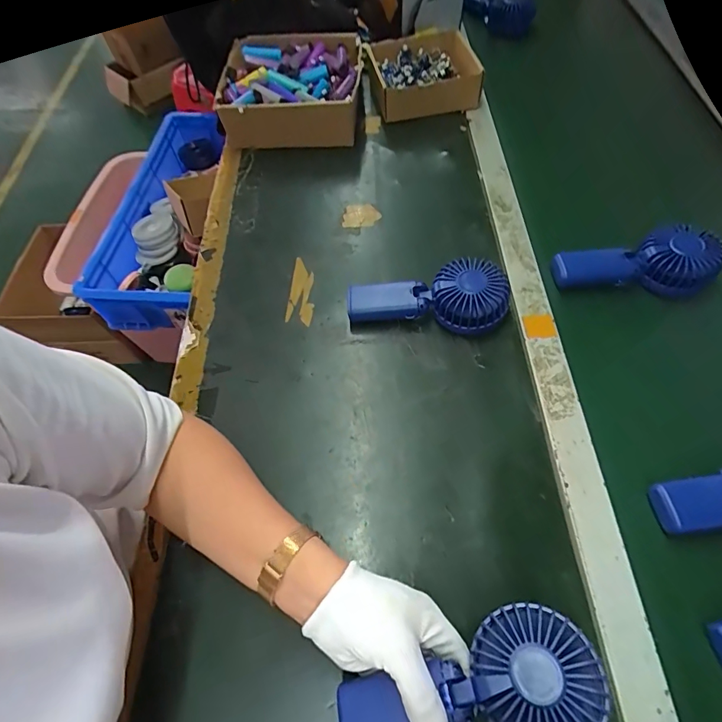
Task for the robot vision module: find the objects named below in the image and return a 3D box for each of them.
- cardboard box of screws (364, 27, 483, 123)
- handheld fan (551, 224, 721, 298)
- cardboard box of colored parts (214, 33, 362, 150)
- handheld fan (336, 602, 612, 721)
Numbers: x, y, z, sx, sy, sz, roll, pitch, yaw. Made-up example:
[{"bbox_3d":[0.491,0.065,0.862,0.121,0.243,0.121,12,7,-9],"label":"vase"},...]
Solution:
[{"bbox_3d":[0.101,-0.487,0.708,0.167,0.068,0.158,-11,61,-4],"label":"cardboard box of screws"},{"bbox_3d":[0.325,-0.116,0.495,0.178,0.041,0.070,-4,60,0],"label":"handheld fan"},{"bbox_3d":[-0.110,-0.452,0.691,0.207,0.093,0.233,2,61,3],"label":"cardboard box of colored parts"},{"bbox_3d":[0.073,0.232,0.288,0.177,0.043,0.082,-23,61,9],"label":"handheld fan"}]

